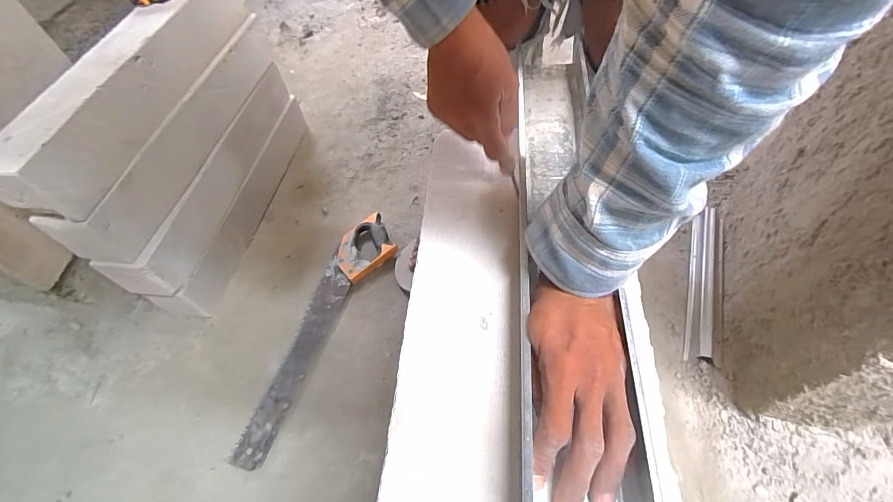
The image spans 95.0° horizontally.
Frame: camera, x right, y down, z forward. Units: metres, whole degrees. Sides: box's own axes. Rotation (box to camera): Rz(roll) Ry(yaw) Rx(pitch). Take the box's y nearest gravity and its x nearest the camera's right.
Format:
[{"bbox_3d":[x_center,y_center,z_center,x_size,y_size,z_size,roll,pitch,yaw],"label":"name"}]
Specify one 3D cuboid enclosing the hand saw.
[{"bbox_3d":[-0.248,0.136,0.788,0.114,0.023,0.513,17,59,16],"label":"hand saw"}]

